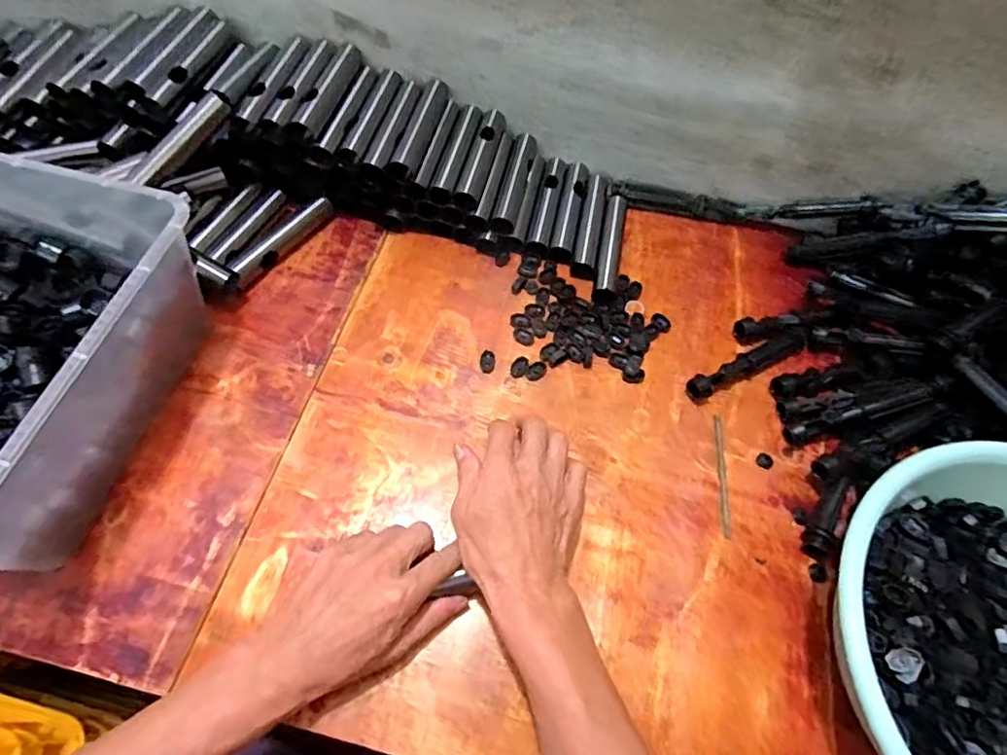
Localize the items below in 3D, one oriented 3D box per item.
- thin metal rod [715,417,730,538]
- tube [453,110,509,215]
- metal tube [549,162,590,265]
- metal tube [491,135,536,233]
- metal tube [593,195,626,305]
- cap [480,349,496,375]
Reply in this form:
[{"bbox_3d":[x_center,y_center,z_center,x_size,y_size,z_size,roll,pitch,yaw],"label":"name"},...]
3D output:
[{"bbox_3d":[0.200,0.088,0.503,0.008,0.004,0.115,8,61,1],"label":"thin metal rod"},{"bbox_3d":[-0.024,-0.239,0.605,0.025,0.022,0.138,15,62,4],"label":"tube"},{"bbox_3d":[0.078,-0.190,0.637,0.027,0.020,0.144,13,61,3],"label":"metal tube"},{"bbox_3d":[0.014,-0.220,0.622,0.025,0.023,0.141,13,61,3],"label":"metal tube"},{"bbox_3d":[0.119,-0.144,0.612,0.022,0.018,0.146,12,61,3],"label":"metal tube"},{"bbox_3d":[-0.016,-0.016,0.544,0.015,0.004,0.025,4,61,-2],"label":"cap"}]

